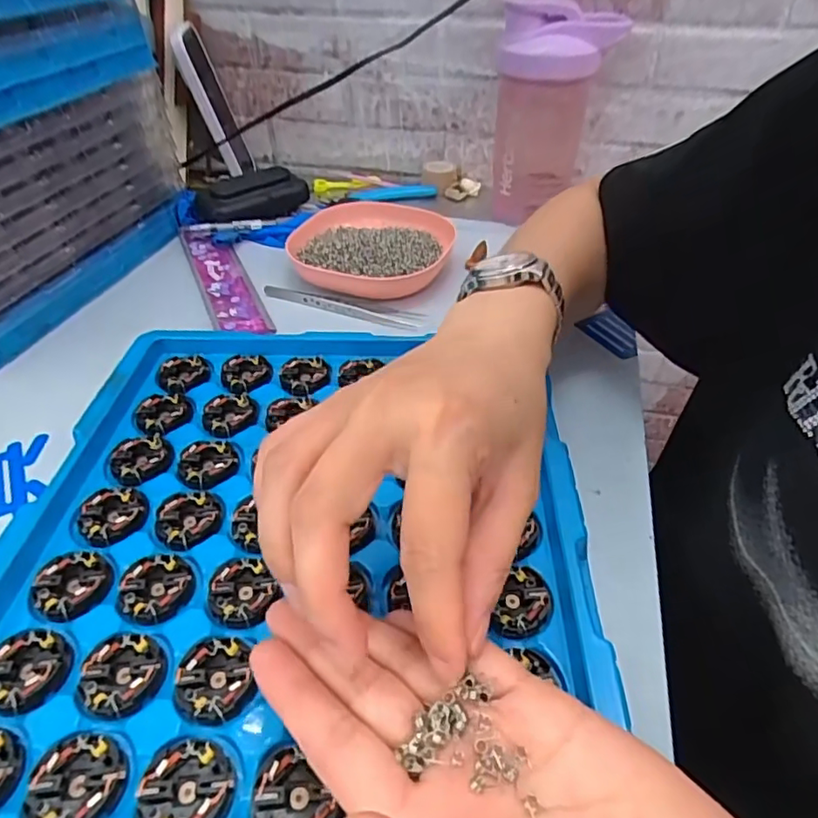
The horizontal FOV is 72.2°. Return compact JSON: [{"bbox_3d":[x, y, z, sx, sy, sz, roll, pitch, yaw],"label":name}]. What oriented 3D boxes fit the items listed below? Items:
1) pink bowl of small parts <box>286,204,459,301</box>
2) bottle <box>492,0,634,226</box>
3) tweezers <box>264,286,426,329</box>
[{"bbox_3d":[-0.032,-0.138,0.491,0.136,0.030,0.132,11,43,11],"label":"pink bowl of small parts"},{"bbox_3d":[0.128,-0.273,0.523,0.094,0.178,0.078,7,43,7],"label":"bottle"},{"bbox_3d":[-0.055,-0.082,0.448,0.136,0.010,0.013,14,44,15],"label":"tweezers"}]

